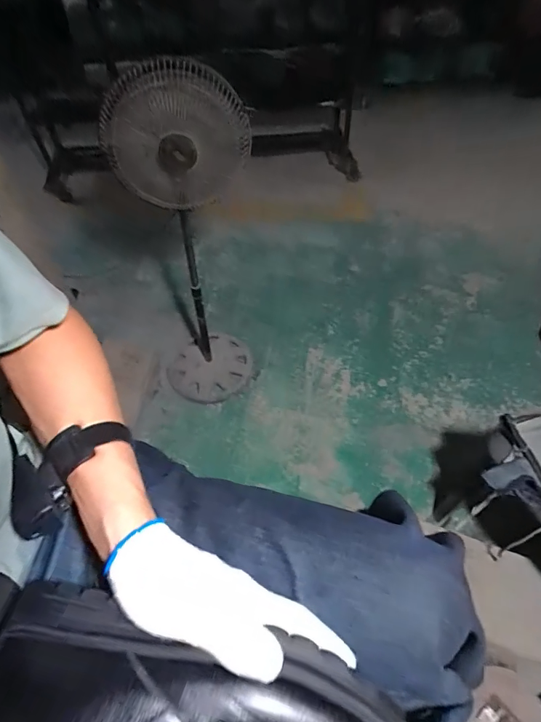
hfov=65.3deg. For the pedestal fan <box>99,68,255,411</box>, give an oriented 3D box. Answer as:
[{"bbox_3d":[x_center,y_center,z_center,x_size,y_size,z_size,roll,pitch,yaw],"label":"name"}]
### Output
[{"bbox_3d":[-0.220,-0.261,1.154,0.288,0.954,0.323,-20,54,-14],"label":"pedestal fan"}]

